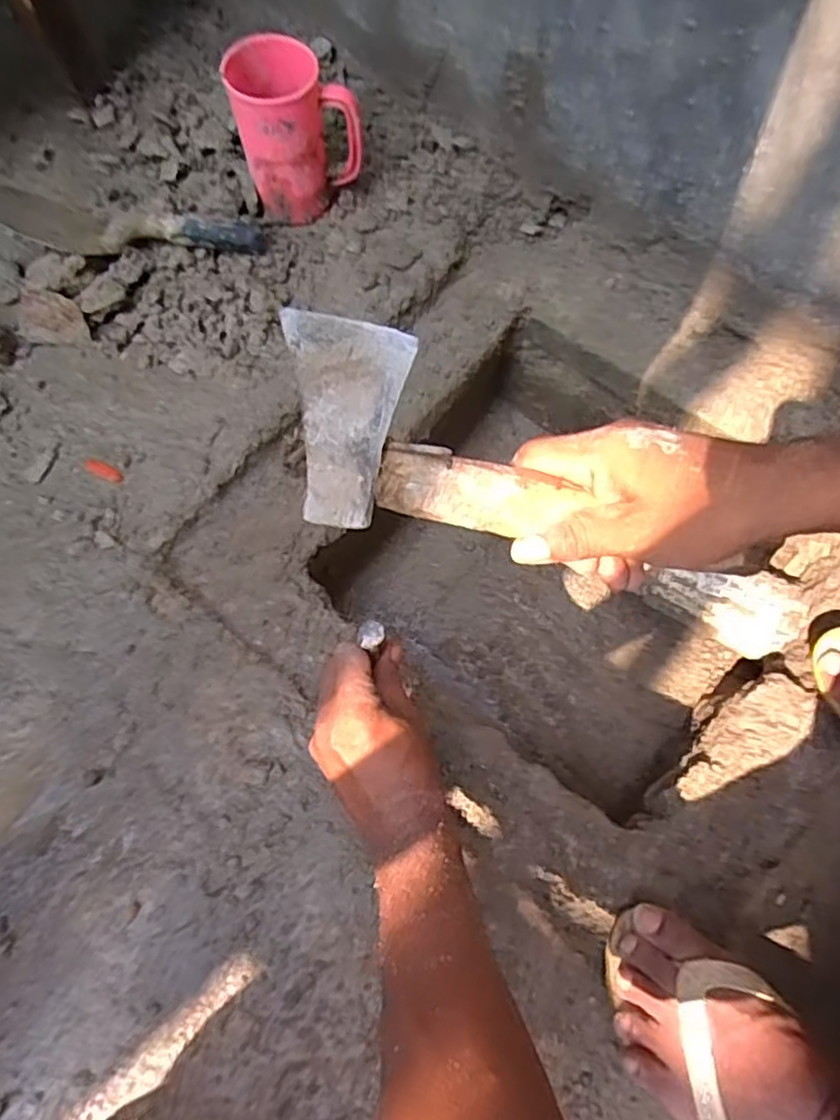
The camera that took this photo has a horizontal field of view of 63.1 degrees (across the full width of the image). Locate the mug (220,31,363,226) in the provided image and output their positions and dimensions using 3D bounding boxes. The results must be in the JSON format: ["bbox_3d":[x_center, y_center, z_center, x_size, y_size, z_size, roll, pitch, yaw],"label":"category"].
[{"bbox_3d":[-0.120,-0.418,0.662,0.110,0.128,0.074,-19,72,-8],"label":"mug"}]

